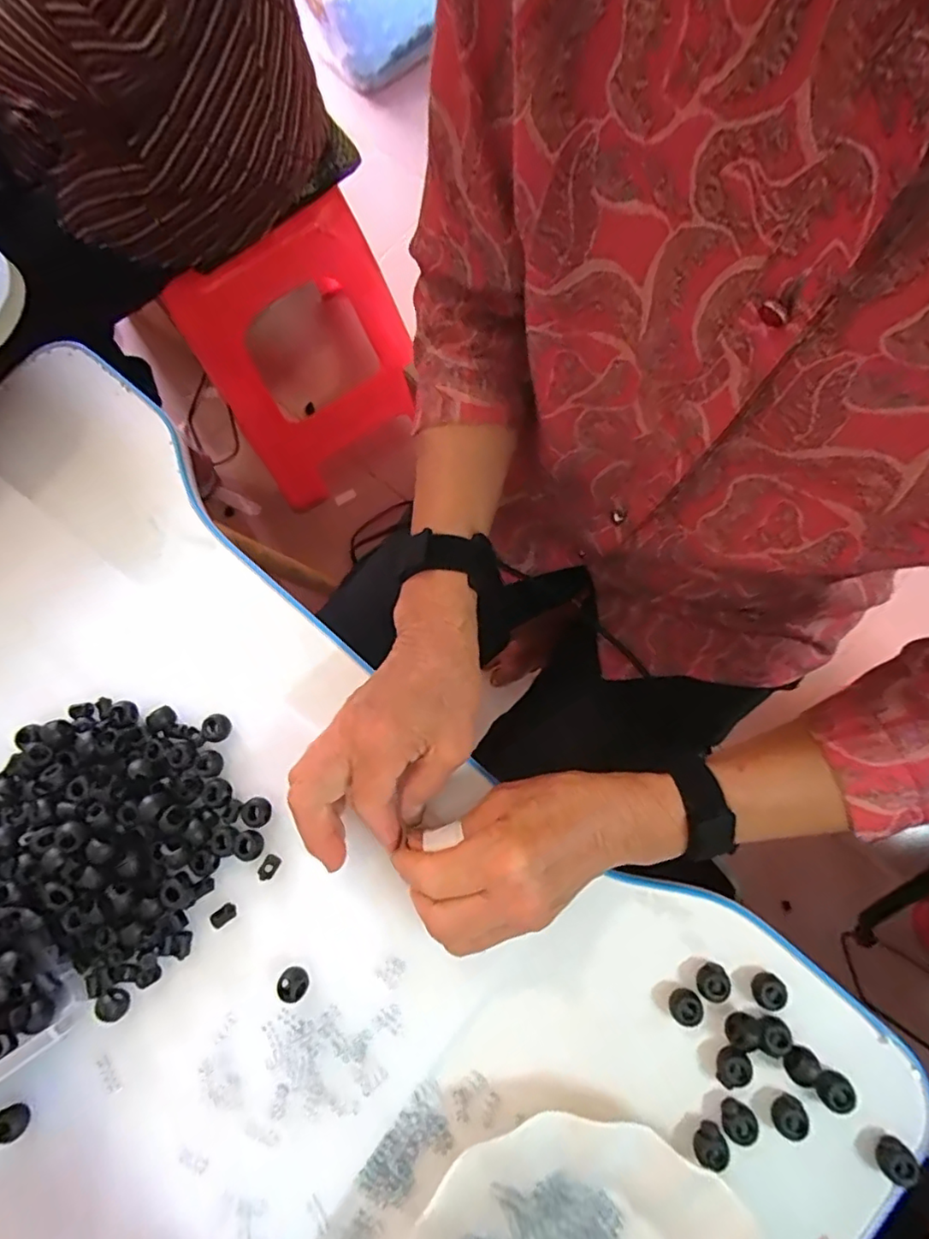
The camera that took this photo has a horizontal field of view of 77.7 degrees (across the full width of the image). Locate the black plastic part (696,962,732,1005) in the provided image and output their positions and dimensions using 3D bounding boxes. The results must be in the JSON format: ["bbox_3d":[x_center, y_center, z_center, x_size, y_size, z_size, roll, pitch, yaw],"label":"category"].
[{"bbox_3d":[0.138,0.202,0.323,0.015,0.015,0.019,42,84,13],"label":"black plastic part"}]

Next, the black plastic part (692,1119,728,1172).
[{"bbox_3d":[0.130,0.279,0.306,0.017,0.012,0.016,-27,76,-1],"label":"black plastic part"}]

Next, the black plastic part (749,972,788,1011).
[{"bbox_3d":[0.168,0.206,0.319,0.015,0.015,0.016,-14,76,2],"label":"black plastic part"}]

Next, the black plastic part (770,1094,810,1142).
[{"bbox_3d":[0.172,0.264,0.305,0.017,0.012,0.018,0,75,1],"label":"black plastic part"}]

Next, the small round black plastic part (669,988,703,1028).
[{"bbox_3d":[0.122,0.215,0.321,0.013,0.016,0.016,15,79,9],"label":"small round black plastic part"}]

